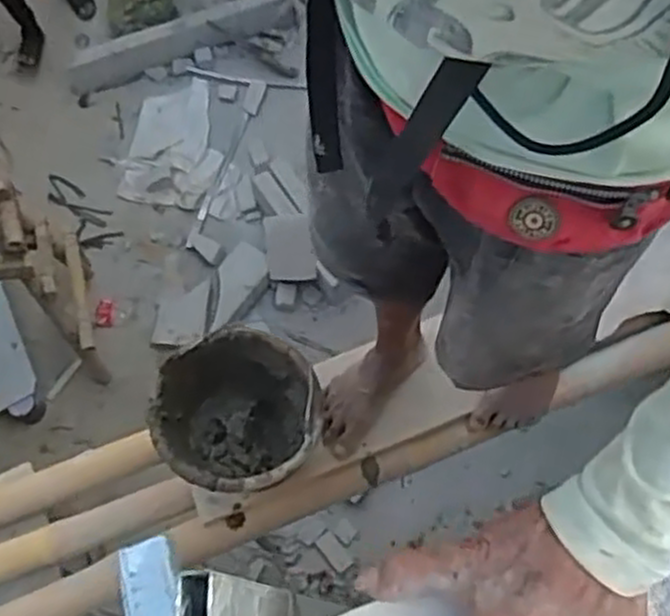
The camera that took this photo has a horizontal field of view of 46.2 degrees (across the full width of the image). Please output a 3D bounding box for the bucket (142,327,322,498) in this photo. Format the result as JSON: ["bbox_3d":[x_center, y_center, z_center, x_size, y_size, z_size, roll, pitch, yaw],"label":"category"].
[{"bbox_3d":[-0.142,0.164,1.166,0.232,0.133,0.250,-41,72,-13],"label":"bucket"}]

